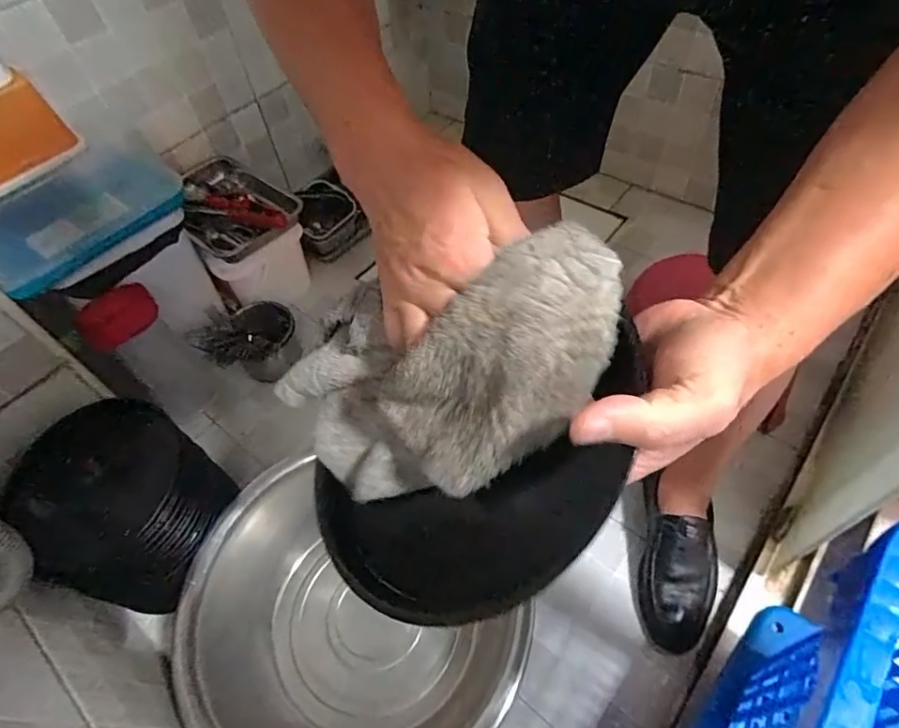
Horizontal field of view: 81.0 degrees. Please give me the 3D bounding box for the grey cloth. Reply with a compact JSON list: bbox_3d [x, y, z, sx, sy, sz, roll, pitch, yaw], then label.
[{"bbox_3d":[-0.019,0.009,0.332,0.246,0.073,0.125,-19,43,40],"label":"grey cloth"}]

